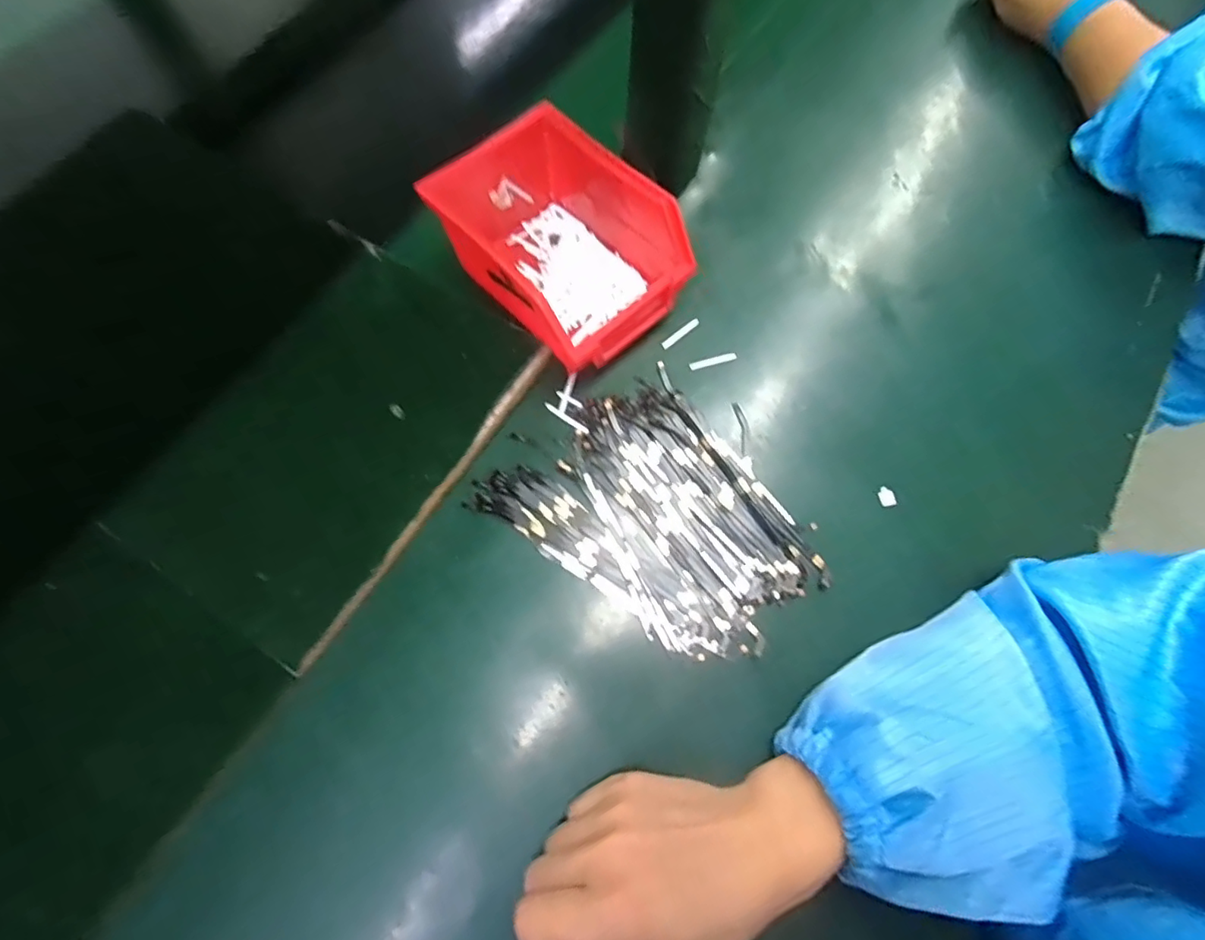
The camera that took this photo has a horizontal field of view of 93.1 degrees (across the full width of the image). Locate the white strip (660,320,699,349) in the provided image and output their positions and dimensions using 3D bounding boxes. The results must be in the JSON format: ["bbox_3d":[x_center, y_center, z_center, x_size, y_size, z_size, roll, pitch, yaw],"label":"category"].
[{"bbox_3d":[0.054,-0.094,0.393,0.033,0.004,0.006,-39,74,-14],"label":"white strip"}]

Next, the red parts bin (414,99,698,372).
[{"bbox_3d":[-0.032,-0.144,0.369,0.108,0.079,0.157,-42,75,-15],"label":"red parts bin"}]

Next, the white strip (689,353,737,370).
[{"bbox_3d":[0.074,-0.074,0.381,0.032,0.004,0.006,-16,69,-7],"label":"white strip"}]

